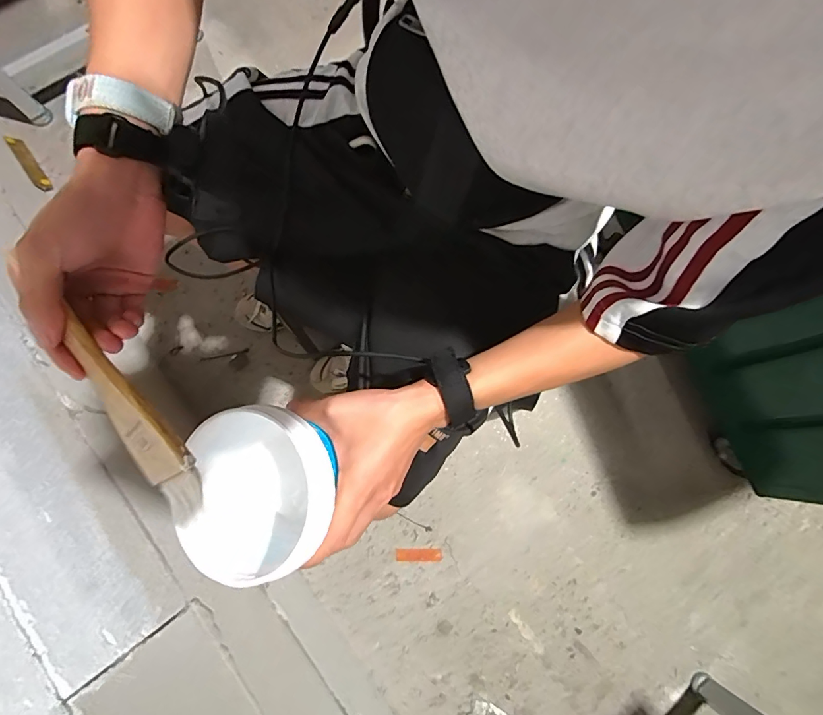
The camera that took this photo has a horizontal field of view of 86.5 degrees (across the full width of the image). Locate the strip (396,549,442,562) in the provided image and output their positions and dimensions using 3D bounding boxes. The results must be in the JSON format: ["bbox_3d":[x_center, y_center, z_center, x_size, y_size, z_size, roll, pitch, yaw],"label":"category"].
[{"bbox_3d":[0.015,0.407,0.903,0.094,0.006,0.024,1,77,-2],"label":"strip"}]

